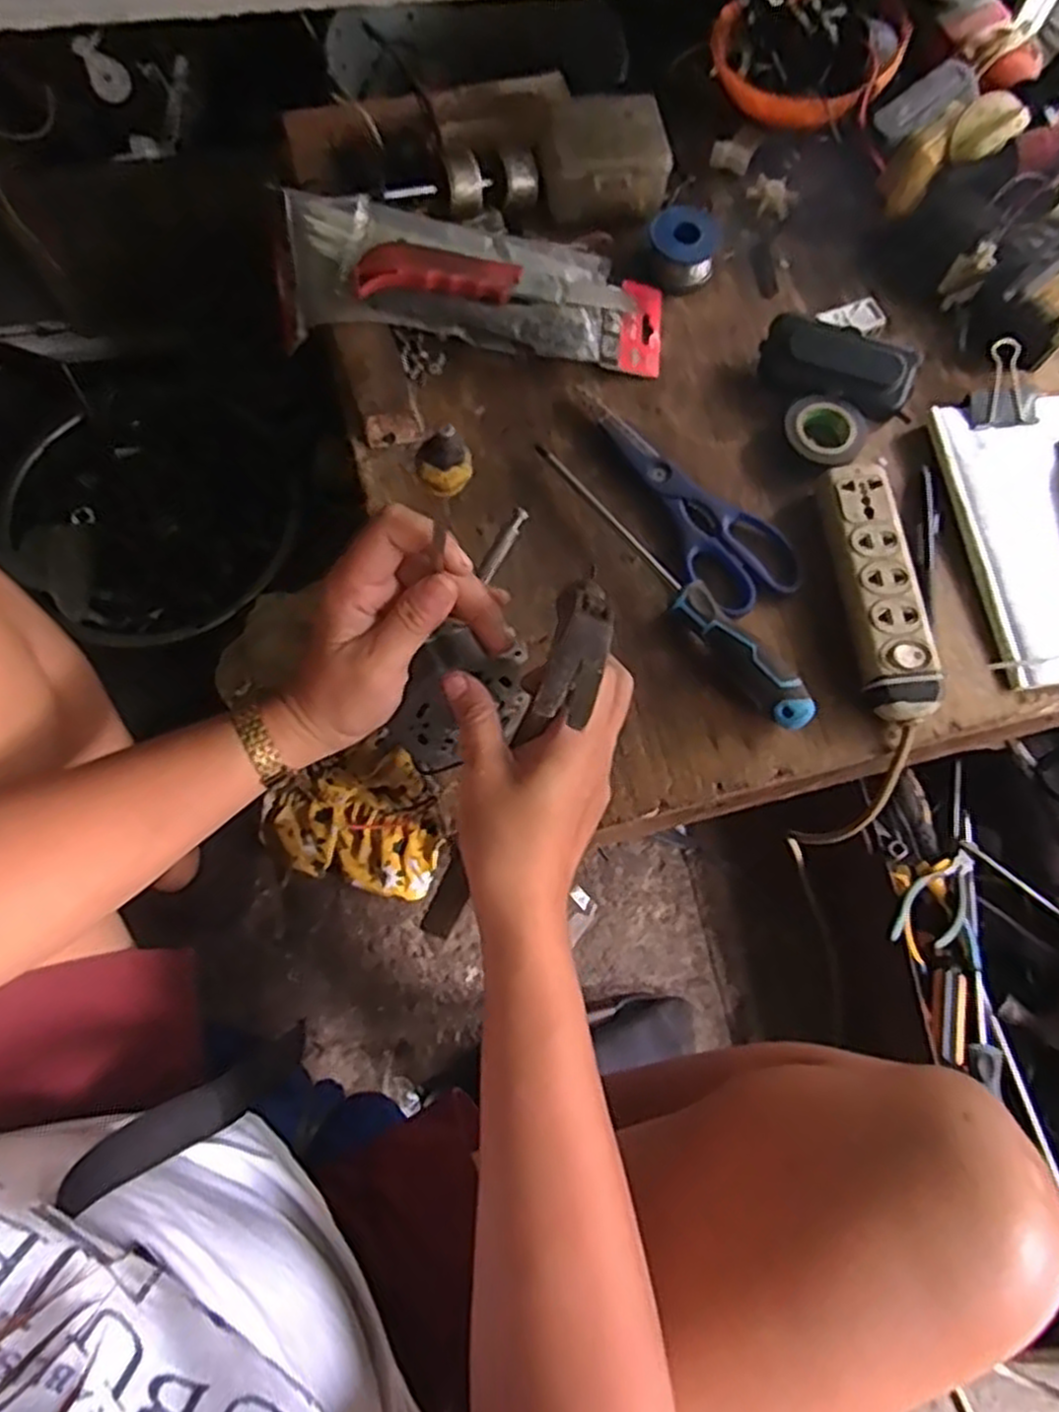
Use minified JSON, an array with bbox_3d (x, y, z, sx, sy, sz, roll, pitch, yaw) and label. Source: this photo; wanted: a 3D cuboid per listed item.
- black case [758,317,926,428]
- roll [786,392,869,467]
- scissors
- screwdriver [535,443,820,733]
[{"bbox_3d":[0.225,-0.245,0.561,0.111,0.034,0.049,16,73,3],"label":"black case"},{"bbox_3d":[0.211,-0.196,0.550,0.056,0.019,0.057,1,73,-2],"label":"roll"},{"bbox_3d":[0.106,-0.155,0.540,0.067,0.012,0.208,-33,77,-11],"label":"scissors"},{"bbox_3d":[0.089,-0.085,0.506,0.024,0.033,0.255,-37,78,-12],"label":"screwdriver"}]

